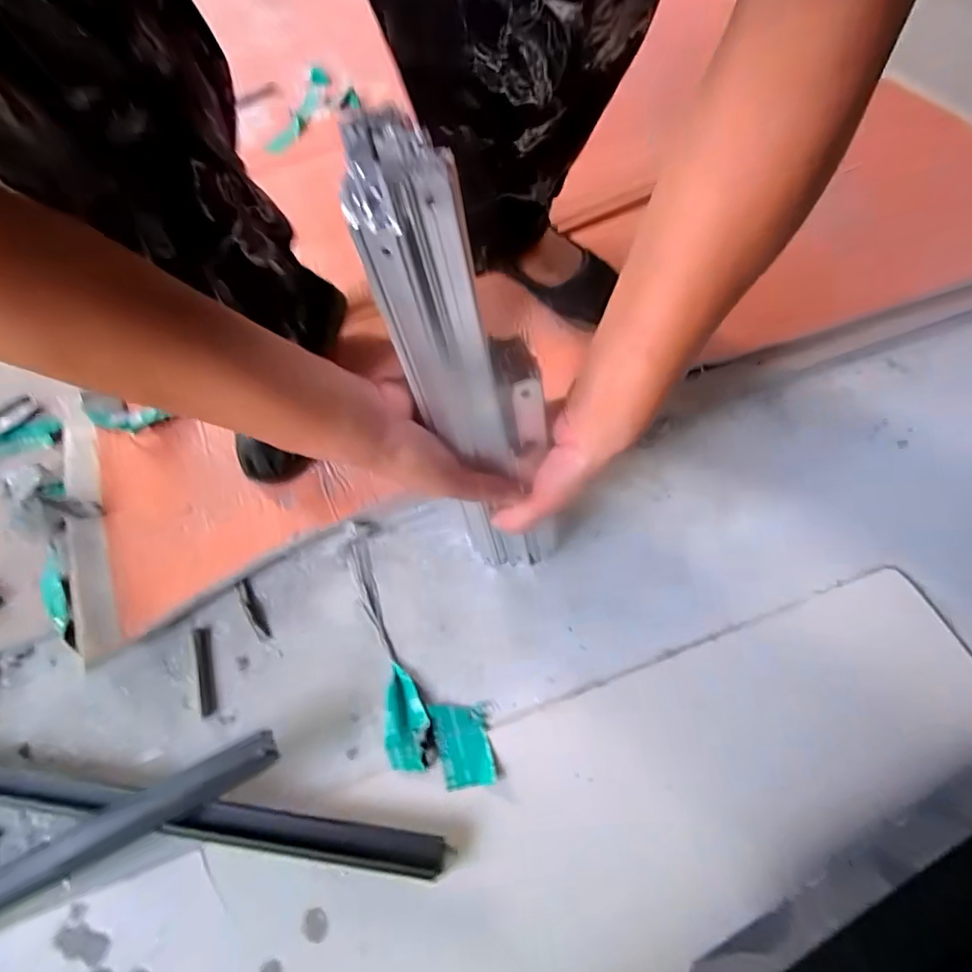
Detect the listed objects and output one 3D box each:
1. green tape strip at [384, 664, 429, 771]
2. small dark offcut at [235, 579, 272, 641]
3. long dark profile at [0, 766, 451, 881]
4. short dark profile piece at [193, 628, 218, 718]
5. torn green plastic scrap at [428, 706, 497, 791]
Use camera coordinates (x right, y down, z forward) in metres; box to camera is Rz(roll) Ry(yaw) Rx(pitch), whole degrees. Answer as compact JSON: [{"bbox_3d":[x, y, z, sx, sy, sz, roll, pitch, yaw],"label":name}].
[{"bbox_3d":[-0.067,0.192,0.422,0.034,0.010,0.080,-10,61,-3],"label":"green tape strip"},{"bbox_3d":[-0.222,0.117,0.478,0.015,0.009,0.066,-33,65,-14],"label":"small dark offcut"},{"bbox_3d":[-0.276,0.251,0.394,0.492,0.023,0.027,5,61,7],"label":"long dark profile"},{"bbox_3d":[-0.253,0.167,0.454,0.014,0.005,0.078,-19,62,-7],"label":"short dark profile piece"},{"bbox_3d":[-0.020,0.209,0.411,0.040,0.005,0.066,-17,62,-6],"label":"torn green plastic scrap"}]

